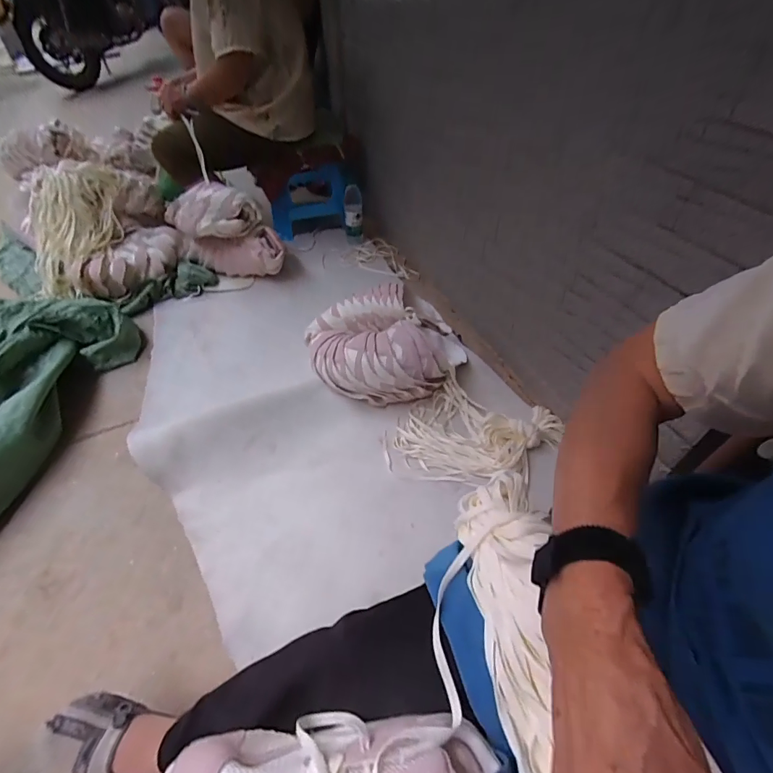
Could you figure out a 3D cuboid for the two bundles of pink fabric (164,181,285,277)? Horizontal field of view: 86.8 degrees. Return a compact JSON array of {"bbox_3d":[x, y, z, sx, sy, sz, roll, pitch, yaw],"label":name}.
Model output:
[{"bbox_3d":[-0.526,-0.491,1.334,0.378,0.281,0.156,19,50,19],"label":"two bundles of pink fabric"}]

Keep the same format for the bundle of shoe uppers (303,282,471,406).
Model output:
[{"bbox_3d":[0.004,-0.113,1.011,0.376,0.168,0.329,-18,49,-12],"label":"bundle of shoe uppers"}]

